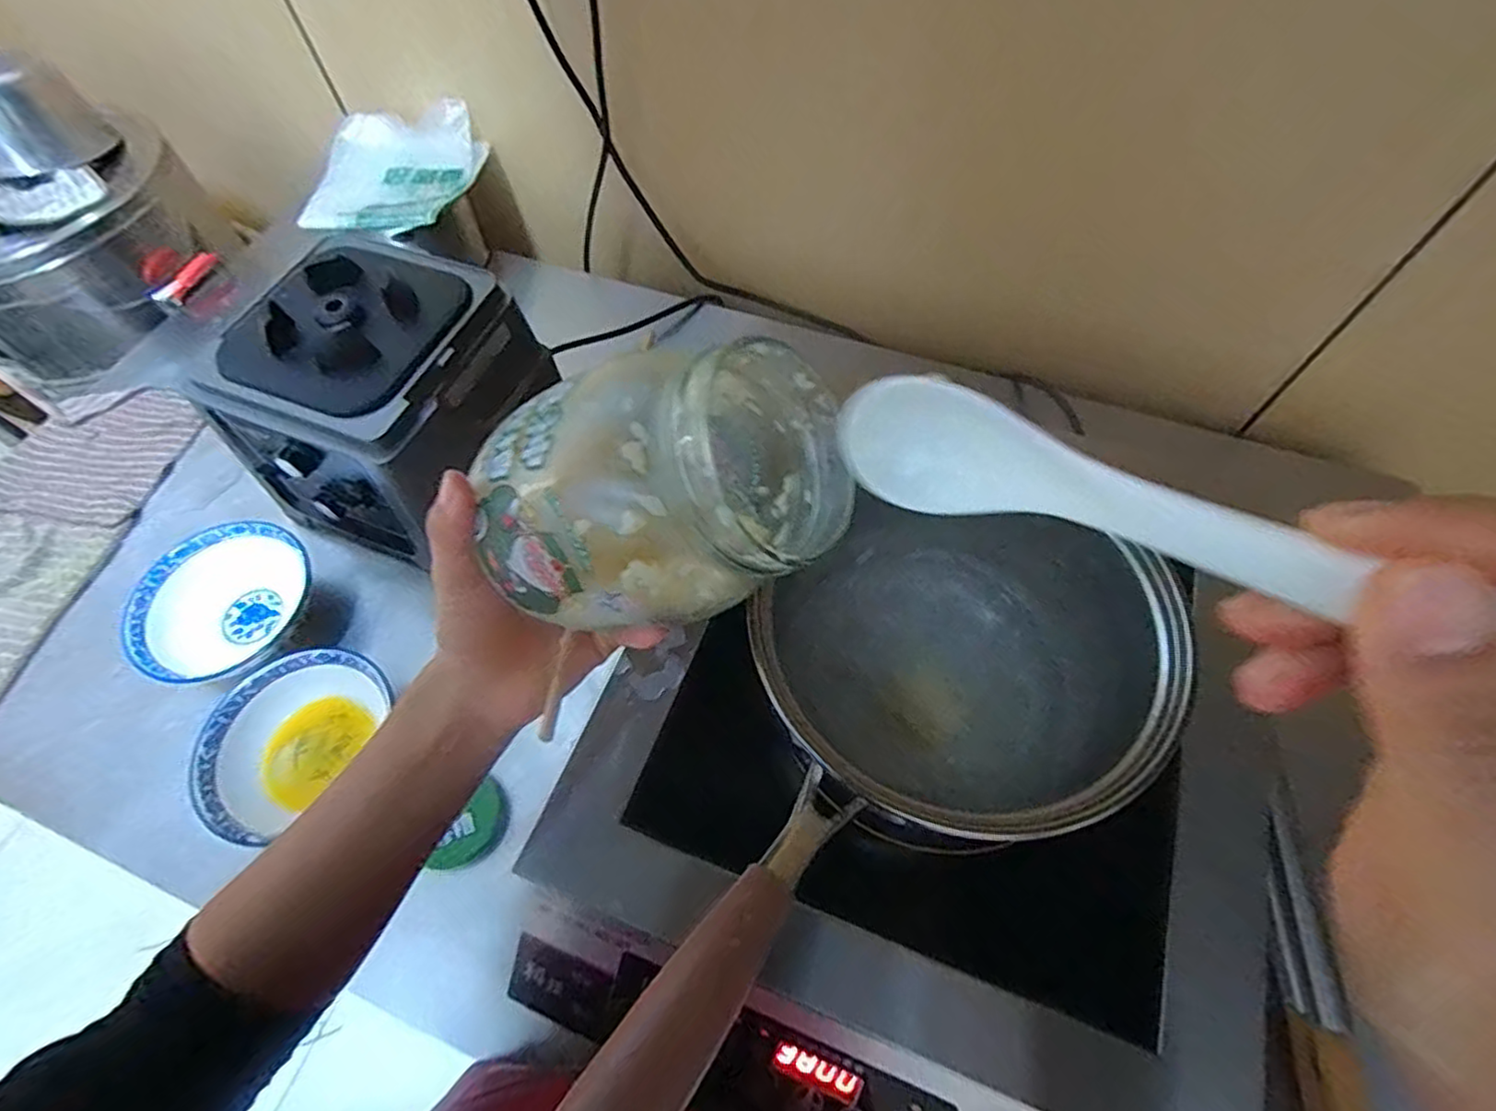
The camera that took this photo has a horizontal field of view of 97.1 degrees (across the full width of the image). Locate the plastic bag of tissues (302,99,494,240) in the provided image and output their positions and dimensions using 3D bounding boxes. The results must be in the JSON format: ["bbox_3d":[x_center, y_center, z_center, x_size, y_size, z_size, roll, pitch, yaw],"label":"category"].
[{"bbox_3d":[-0.445,-0.479,0.827,0.190,0.050,0.206,14,63,9],"label":"plastic bag of tissues"}]

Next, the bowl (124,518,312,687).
[{"bbox_3d":[-0.488,0.052,0.633,0.147,0.073,0.157,-1,61,2],"label":"bowl"}]

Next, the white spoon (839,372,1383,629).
[{"bbox_3d":[0.084,-0.011,0.150,0.021,0.036,0.164,-36,39,-17],"label":"white spoon"}]

